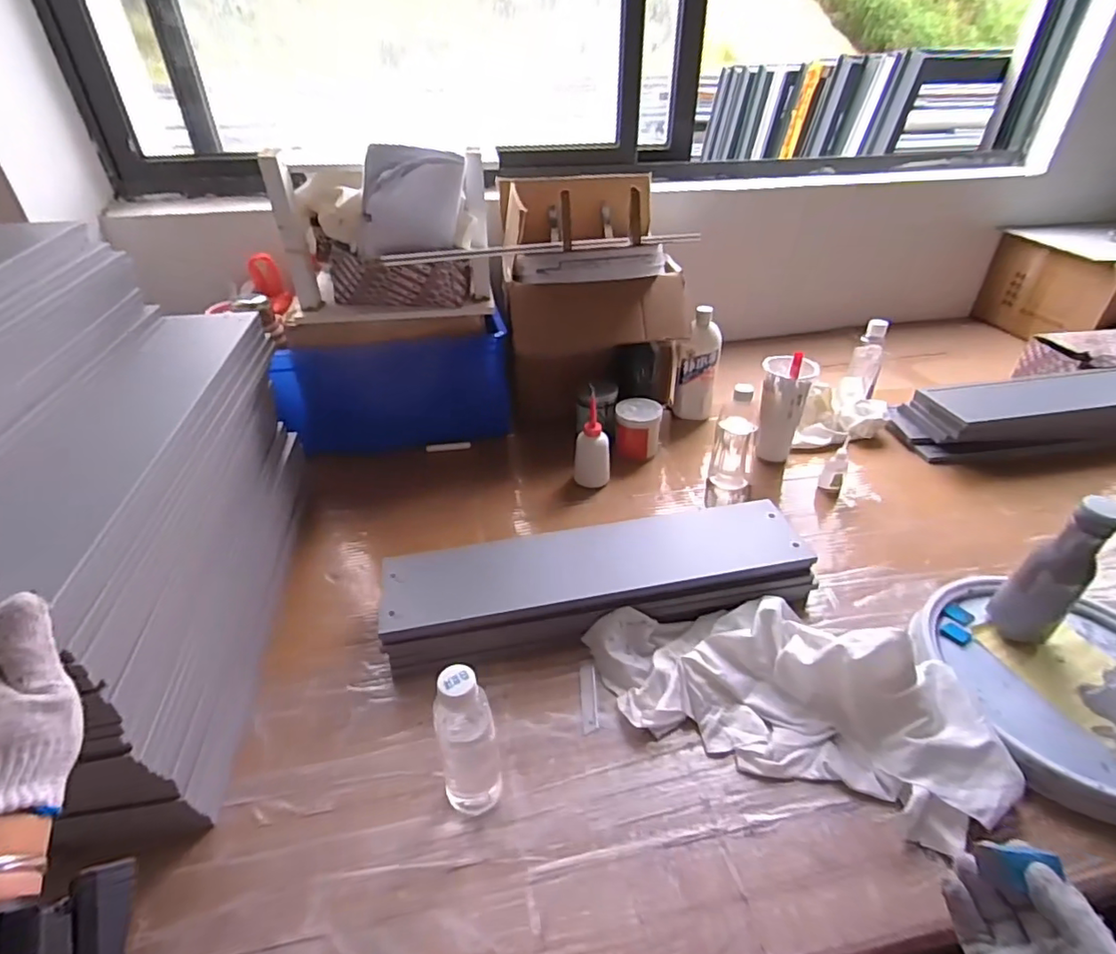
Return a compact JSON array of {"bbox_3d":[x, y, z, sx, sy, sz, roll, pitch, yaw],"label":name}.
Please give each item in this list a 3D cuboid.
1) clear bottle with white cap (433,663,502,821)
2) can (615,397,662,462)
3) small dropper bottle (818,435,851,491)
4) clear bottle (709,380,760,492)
[{"bbox_3d":[-0.084,0.241,0.527,0.053,0.185,0.061,-4,36,-5],"label":"clear bottle with white cap"},{"bbox_3d":[0.149,-0.089,1.056,0.084,0.083,0.079,5,36,8],"label":"can"},{"bbox_3d":[0.482,-0.023,0.976,0.038,0.099,0.027,18,39,23],"label":"small dropper bottle"},{"bbox_3d":[0.305,-0.070,0.963,0.071,0.181,0.073,11,37,16],"label":"clear bottle"}]

